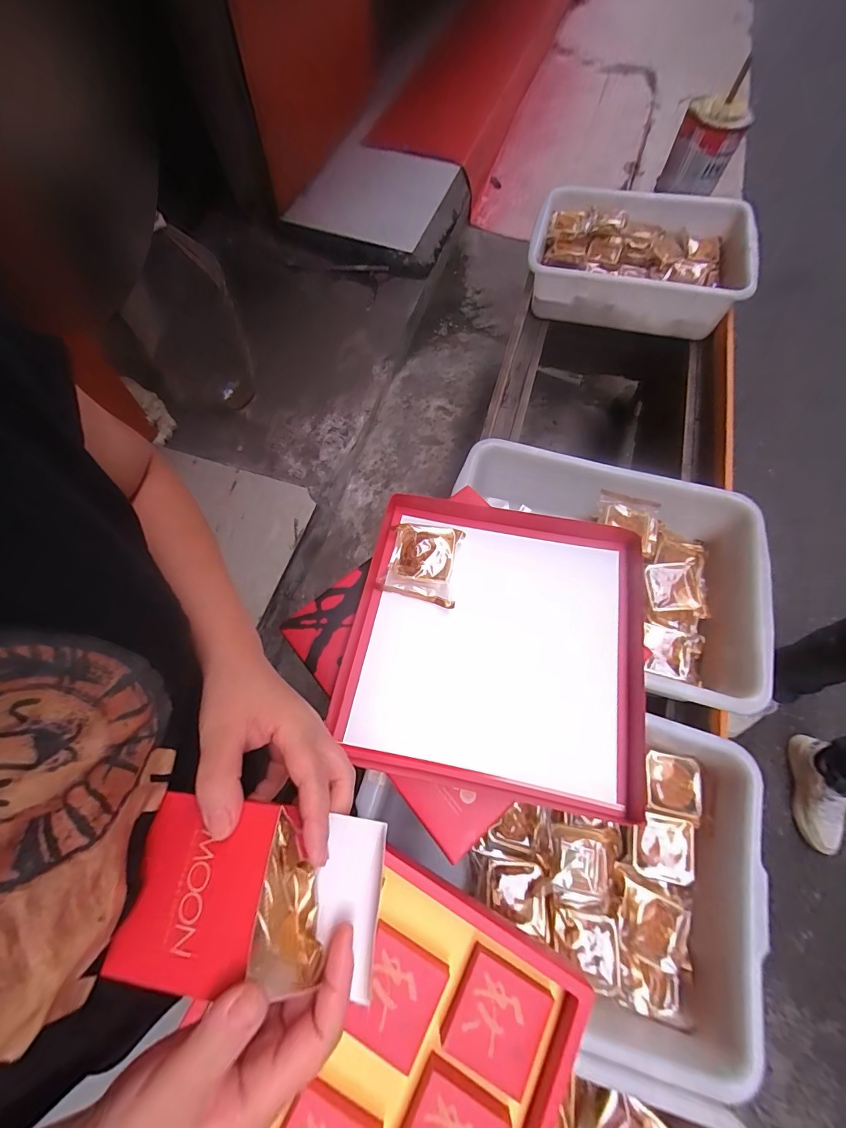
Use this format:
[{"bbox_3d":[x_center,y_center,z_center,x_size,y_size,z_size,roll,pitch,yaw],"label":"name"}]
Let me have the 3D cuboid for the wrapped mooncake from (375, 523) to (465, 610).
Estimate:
[{"bbox_3d":[-0.002,-0.002,0.588,0.100,0.030,0.105,8,66,1],"label":"wrapped mooncake"}]

